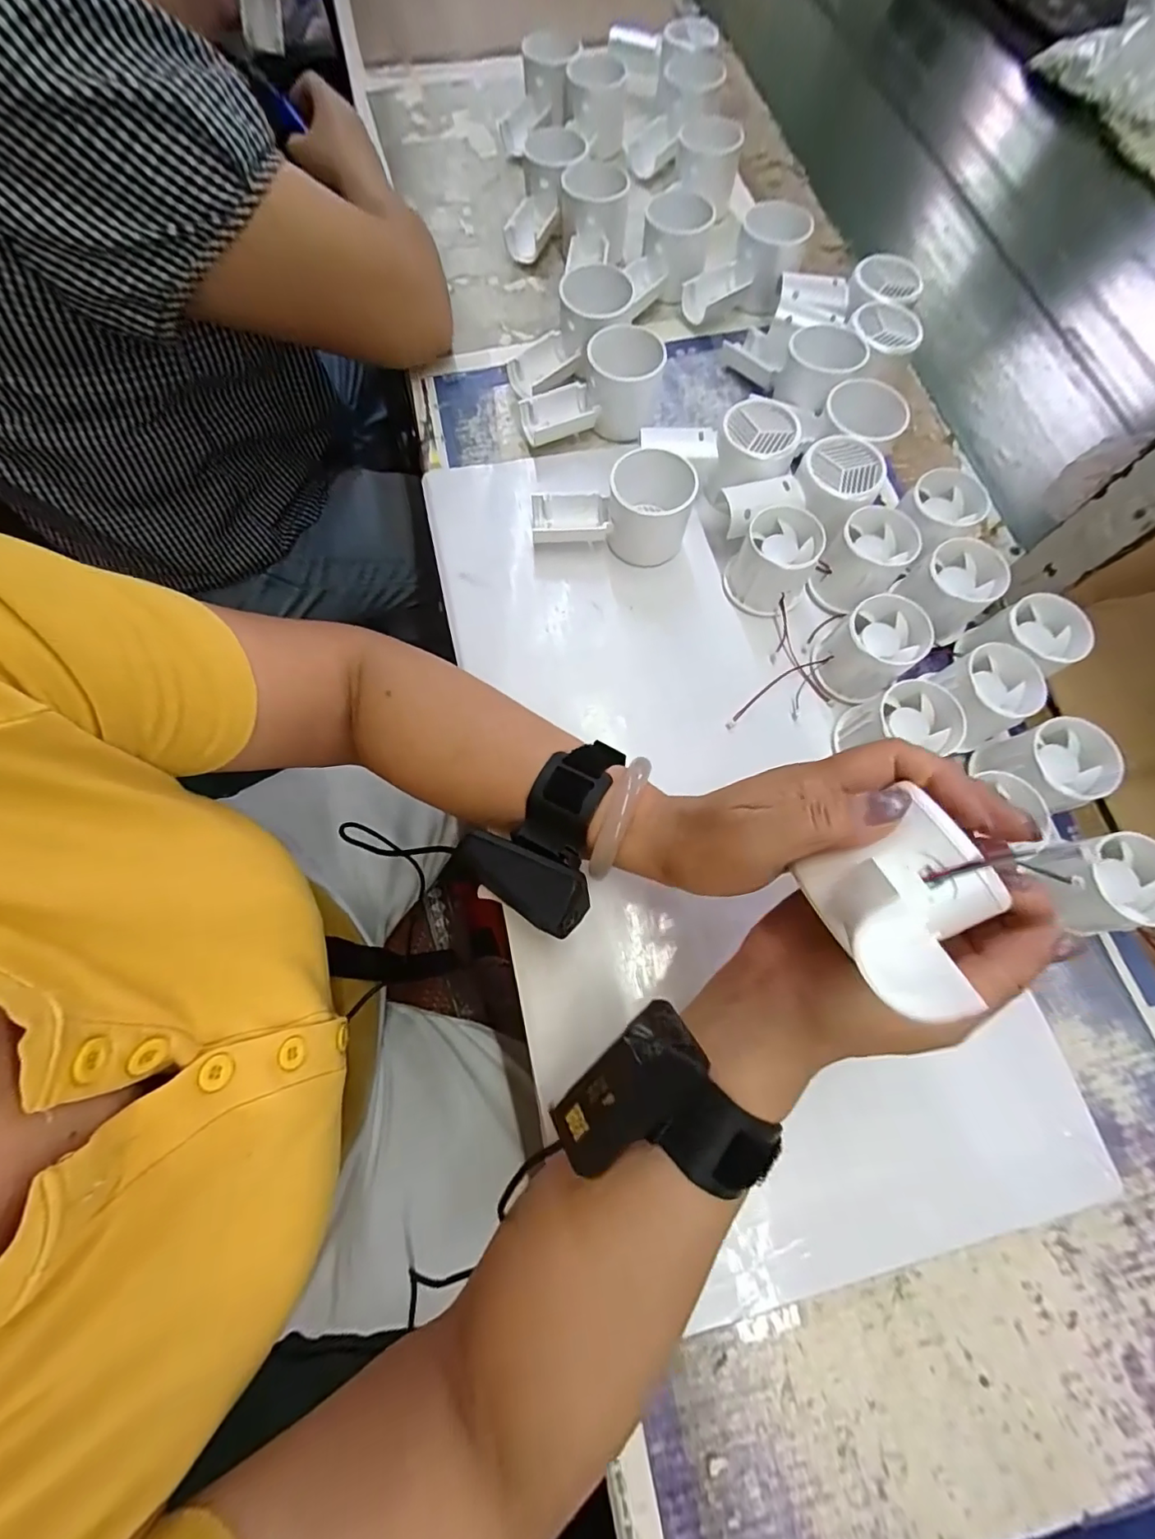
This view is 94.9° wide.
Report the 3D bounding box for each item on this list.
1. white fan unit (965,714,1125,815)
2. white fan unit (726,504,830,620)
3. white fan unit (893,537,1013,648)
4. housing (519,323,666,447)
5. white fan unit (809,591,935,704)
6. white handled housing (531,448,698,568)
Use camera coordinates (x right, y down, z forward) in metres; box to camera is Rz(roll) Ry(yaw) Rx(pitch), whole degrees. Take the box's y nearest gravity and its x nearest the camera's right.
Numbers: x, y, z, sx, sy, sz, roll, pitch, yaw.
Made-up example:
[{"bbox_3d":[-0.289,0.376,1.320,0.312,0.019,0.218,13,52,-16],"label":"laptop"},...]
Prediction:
[{"bbox_3d":[0.290,-0.001,0.333,0.049,0.052,0.052,1,72,-2],"label":"white fan unit"},{"bbox_3d":[0.138,-0.148,0.374,0.055,0.047,0.058,32,74,8],"label":"white fan unit"},{"bbox_3d":[0.257,-0.123,0.366,0.057,0.043,0.052,-38,77,-13],"label":"white fan unit"},{"bbox_3d":[0.014,-0.301,0.419,0.120,0.051,0.056,-12,73,-6],"label":"housing"},{"bbox_3d":[0.192,-0.080,0.352,0.056,0.048,0.053,1,72,-2],"label":"white fan unit"},{"bbox_3d":[0.026,-0.183,0.381,0.112,0.049,0.055,-11,73,-5],"label":"white handled housing"}]

